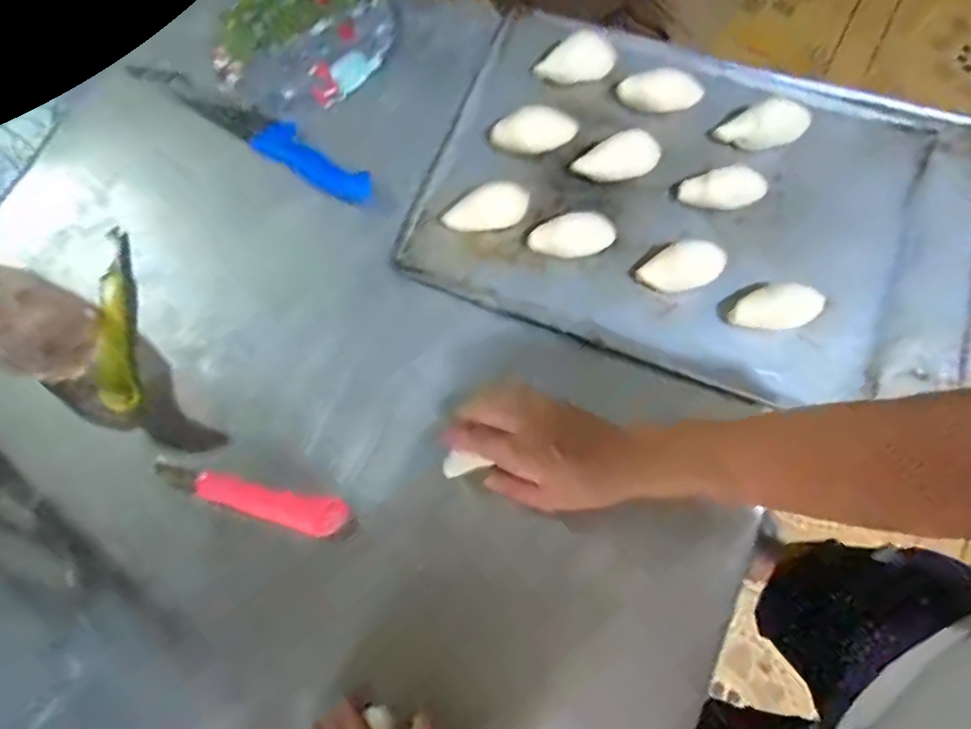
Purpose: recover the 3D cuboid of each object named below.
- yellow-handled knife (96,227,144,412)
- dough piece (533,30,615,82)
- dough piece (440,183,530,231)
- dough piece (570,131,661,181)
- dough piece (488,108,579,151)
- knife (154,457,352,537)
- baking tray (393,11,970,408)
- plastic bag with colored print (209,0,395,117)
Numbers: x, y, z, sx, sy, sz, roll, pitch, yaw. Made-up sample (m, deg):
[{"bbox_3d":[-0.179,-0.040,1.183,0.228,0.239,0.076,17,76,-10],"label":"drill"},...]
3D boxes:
[{"bbox_3d":[-0.356,-0.044,0.562,0.036,0.016,0.184,-14,75,-2],"label":"yellow-handled knife"},{"bbox_3d":[0.091,-0.311,0.591,0.077,0.021,0.039,-4,75,0],"label":"dough piece"},{"bbox_3d":[0.000,-0.151,0.559,0.083,0.019,0.041,-4,75,0],"label":"dough piece"},{"bbox_3d":[0.126,-0.198,0.561,0.082,0.020,0.036,-10,75,-1],"label":"dough piece"},{"bbox_3d":[0.048,-0.229,0.570,0.084,0.023,0.036,-10,75,-1],"label":"dough piece"},{"bbox_3d":[-0.209,0.117,0.524,0.171,0.028,0.031,15,76,5],"label":"knife"},{"bbox_3d":[0.213,-0.159,0.569,0.534,0.043,0.337,18,76,6],"label":"baking tray"},{"bbox_3d":[-0.183,-0.348,0.611,0.159,0.034,0.185,22,77,7],"label":"plastic bag with colored print"}]

